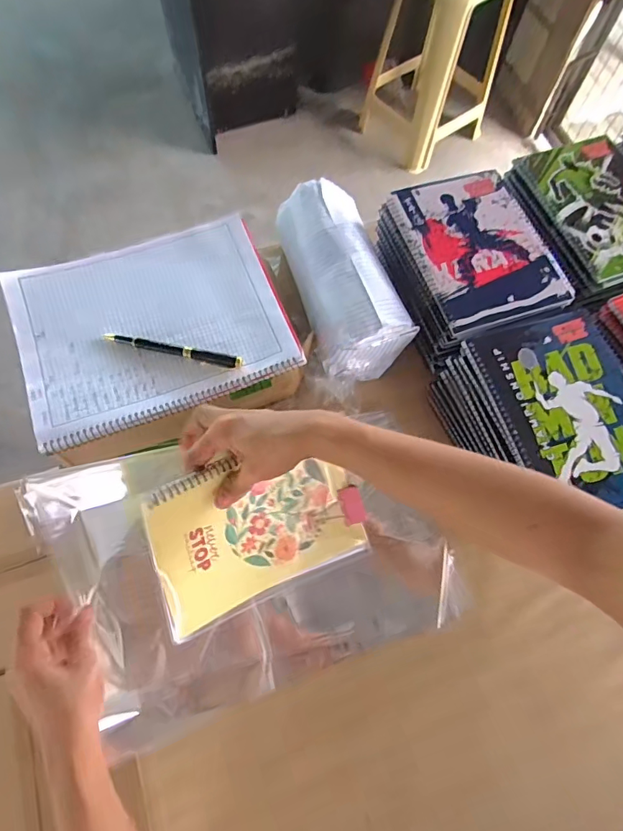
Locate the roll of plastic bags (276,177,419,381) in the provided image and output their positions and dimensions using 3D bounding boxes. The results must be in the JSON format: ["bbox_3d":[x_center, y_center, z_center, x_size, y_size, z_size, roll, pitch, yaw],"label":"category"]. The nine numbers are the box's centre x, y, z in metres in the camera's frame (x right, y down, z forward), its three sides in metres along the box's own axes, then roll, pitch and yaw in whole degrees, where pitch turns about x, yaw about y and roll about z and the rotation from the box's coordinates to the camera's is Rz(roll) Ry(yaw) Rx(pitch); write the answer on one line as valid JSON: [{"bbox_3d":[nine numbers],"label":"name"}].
[{"bbox_3d":[0.030,-0.164,0.565,0.095,0.078,0.240,-17,70,-10],"label":"roll of plastic bags"}]

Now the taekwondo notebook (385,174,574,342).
[{"bbox_3d":[0.190,-0.191,0.535,0.151,0.009,0.201,-17,70,-10],"label":"taekwondo notebook"}]

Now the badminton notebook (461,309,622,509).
[{"bbox_3d":[0.257,-0.008,0.464,0.144,0.012,0.194,-17,70,-10],"label":"badminton notebook"}]

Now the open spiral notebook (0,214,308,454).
[{"bbox_3d":[-0.169,-0.101,0.507,0.272,0.015,0.206,-20,70,-11],"label":"open spiral notebook"}]

